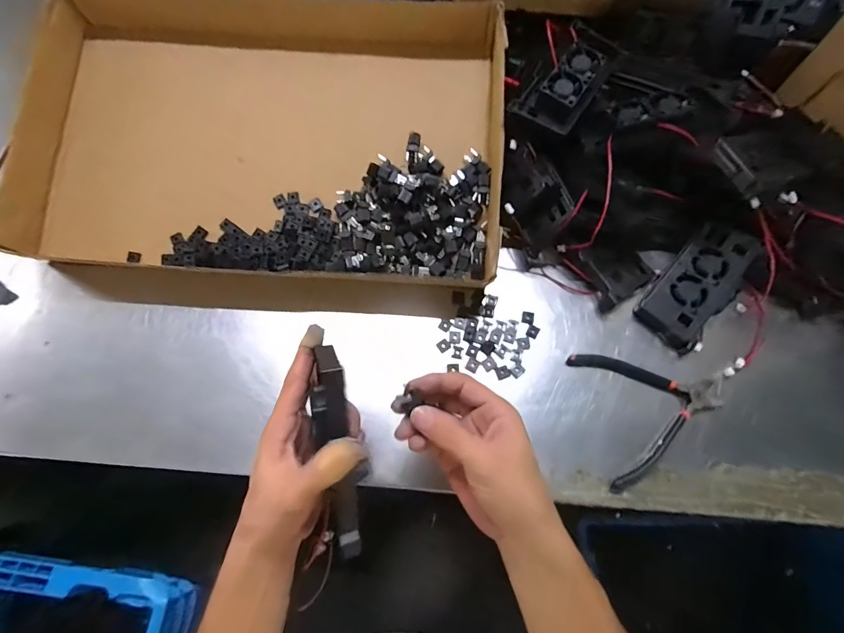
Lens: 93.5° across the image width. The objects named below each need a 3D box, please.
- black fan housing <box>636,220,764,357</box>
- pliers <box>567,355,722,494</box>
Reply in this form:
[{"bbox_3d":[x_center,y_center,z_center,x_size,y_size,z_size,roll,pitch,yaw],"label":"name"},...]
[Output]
[{"bbox_3d":[0.294,-0.035,0.423,0.067,0.026,0.142,40,73,14],"label":"black fan housing"},{"bbox_3d":[0.231,0.087,0.389,0.138,0.014,0.127,-10,69,-4],"label":"pliers"}]

